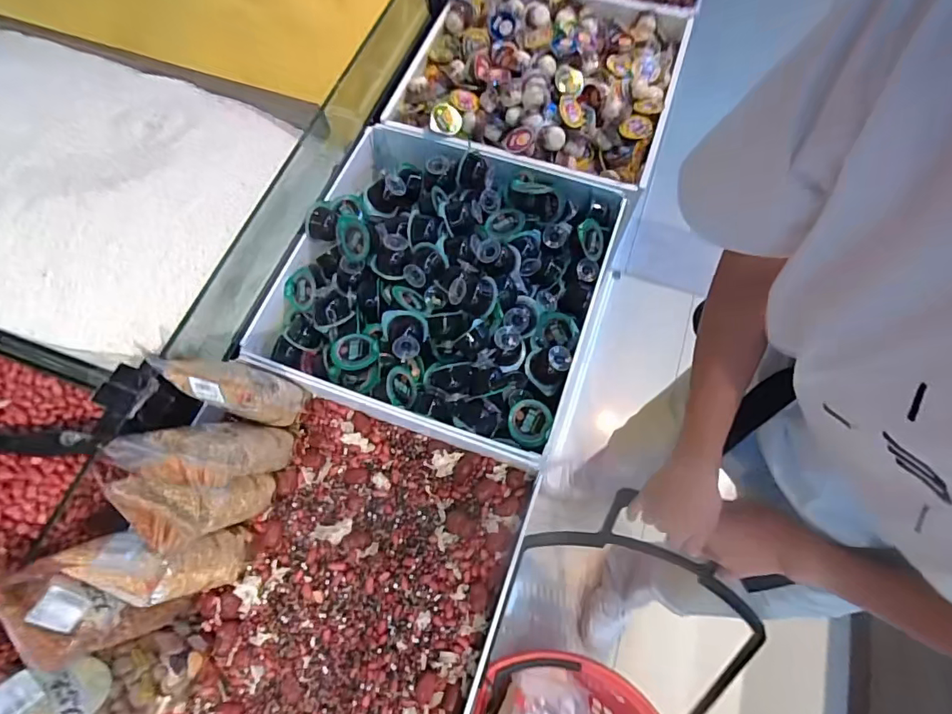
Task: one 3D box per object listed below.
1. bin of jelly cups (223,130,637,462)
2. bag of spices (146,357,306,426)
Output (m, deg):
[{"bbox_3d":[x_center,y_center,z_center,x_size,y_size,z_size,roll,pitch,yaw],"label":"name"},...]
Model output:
[{"bbox_3d":[-0.047,-0.113,0.669,0.409,0.090,0.406,19,69,8],"label":"bin of jelly cups"},{"bbox_3d":[-0.263,0.025,0.545,0.104,0.161,0.067,16,68,7],"label":"bag of spices"}]

